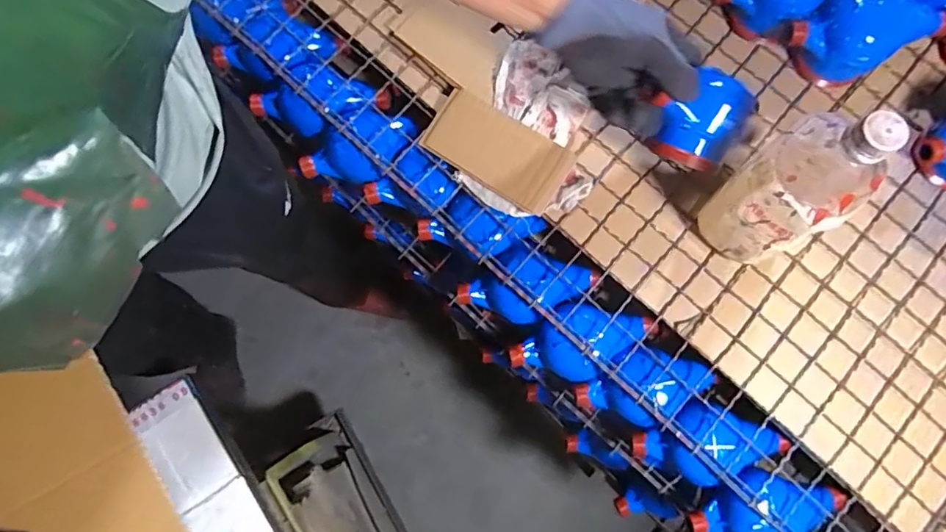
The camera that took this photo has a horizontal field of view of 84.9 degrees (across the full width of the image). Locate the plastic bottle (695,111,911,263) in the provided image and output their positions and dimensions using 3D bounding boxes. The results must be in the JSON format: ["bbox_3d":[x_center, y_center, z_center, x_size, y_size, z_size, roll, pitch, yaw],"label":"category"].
[{"bbox_3d":[0.275,-0.058,0.446,0.087,0.216,0.081,0,78,0],"label":"plastic bottle"}]

